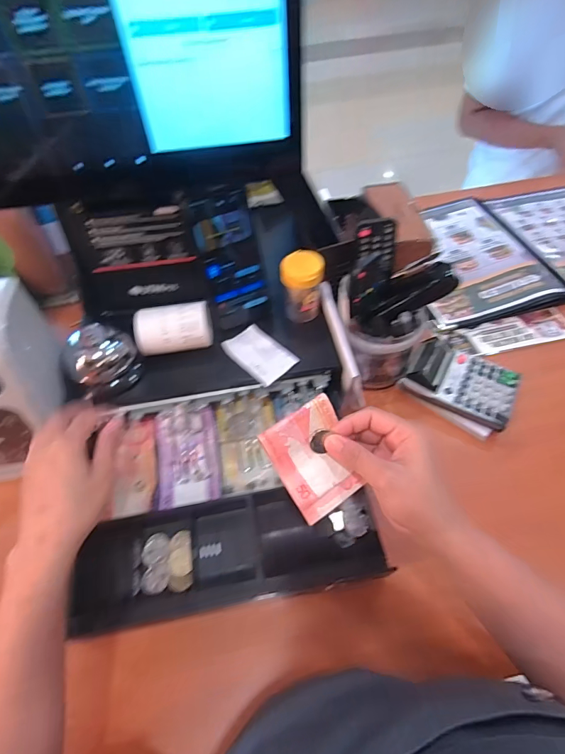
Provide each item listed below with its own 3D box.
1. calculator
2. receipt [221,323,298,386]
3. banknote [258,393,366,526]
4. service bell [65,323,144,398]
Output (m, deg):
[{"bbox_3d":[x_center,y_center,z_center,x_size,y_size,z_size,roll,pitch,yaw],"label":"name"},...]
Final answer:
[{"bbox_3d":[0.241,0.003,0.532,0.136,0.039,0.098,28,60,22],"label":"calculator"},{"bbox_3d":[-0.028,-0.028,0.486,0.055,0.006,0.085,-37,60,-22],"label":"receipt"},{"bbox_3d":[0.026,0.065,0.319,0.063,0.009,0.082,-32,97,-17],"label":"banknote"},{"bbox_3d":[-0.221,-0.020,0.477,0.076,0.057,0.075,-2,54,2],"label":"service bell"}]

